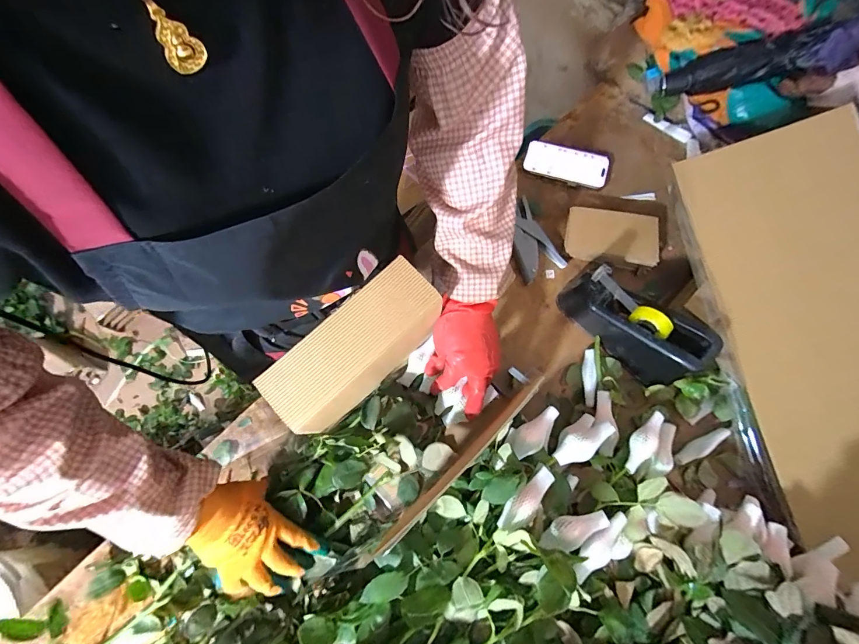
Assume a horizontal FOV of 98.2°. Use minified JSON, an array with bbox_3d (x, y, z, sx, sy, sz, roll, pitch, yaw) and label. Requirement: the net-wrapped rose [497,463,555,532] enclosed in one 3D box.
[{"bbox_3d":[0.110,0.198,0.417,0.088,0.023,0.028,-36,75,-30],"label":"net-wrapped rose"}]

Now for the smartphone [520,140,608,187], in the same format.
[{"bbox_3d":[0.244,-0.282,0.662,0.144,0.011,0.067,16,83,6],"label":"smartphone"}]

